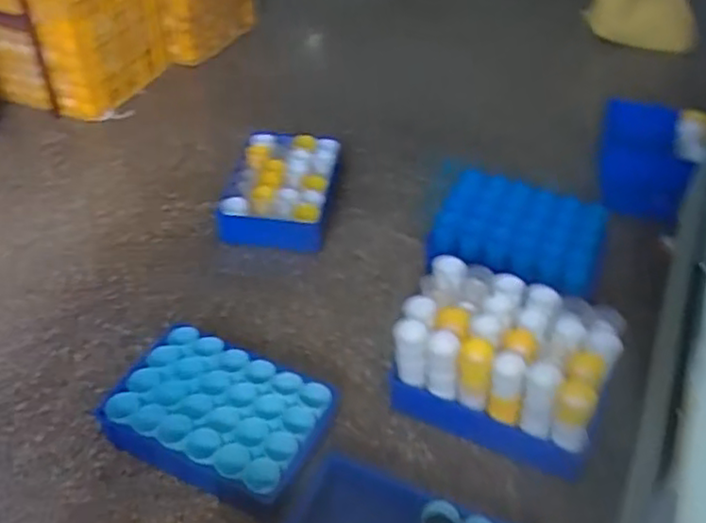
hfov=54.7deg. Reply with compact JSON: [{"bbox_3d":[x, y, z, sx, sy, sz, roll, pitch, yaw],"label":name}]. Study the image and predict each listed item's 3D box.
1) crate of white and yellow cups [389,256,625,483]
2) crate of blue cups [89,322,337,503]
[{"bbox_3d":[0.297,0.195,1.372,0.404,0.215,0.264,19,46,17],"label":"crate of white and yellow cups"},{"bbox_3d":[-0.259,0.304,1.343,0.402,0.116,0.266,18,46,17],"label":"crate of blue cups"}]

